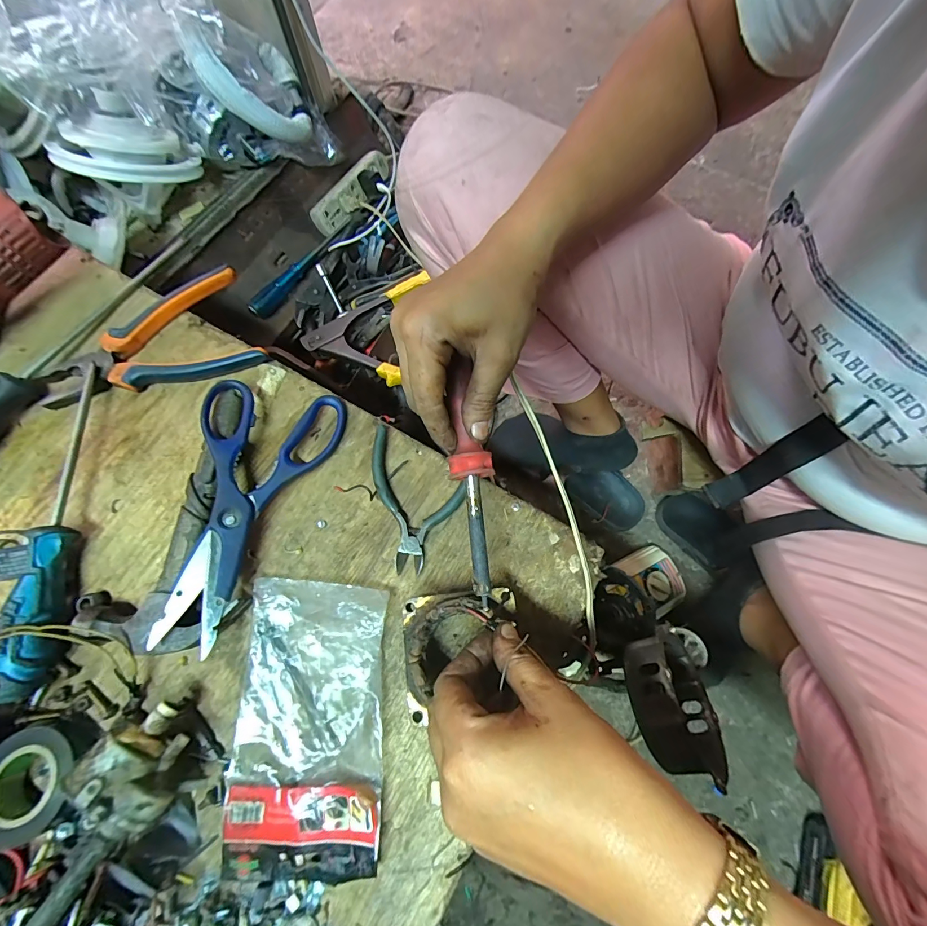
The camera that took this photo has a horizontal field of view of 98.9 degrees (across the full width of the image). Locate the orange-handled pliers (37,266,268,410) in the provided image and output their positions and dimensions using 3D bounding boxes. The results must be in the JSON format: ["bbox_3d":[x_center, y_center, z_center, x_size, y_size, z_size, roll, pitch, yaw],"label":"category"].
[{"bbox_3d":[-0.278,-0.110,0.353,0.181,0.017,0.100,-18,73,-5],"label":"orange-handled pliers"}]

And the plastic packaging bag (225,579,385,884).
[{"bbox_3d":[-0.104,0.169,0.267,0.099,0.011,0.170,-3,73,5],"label":"plastic packaging bag"}]

